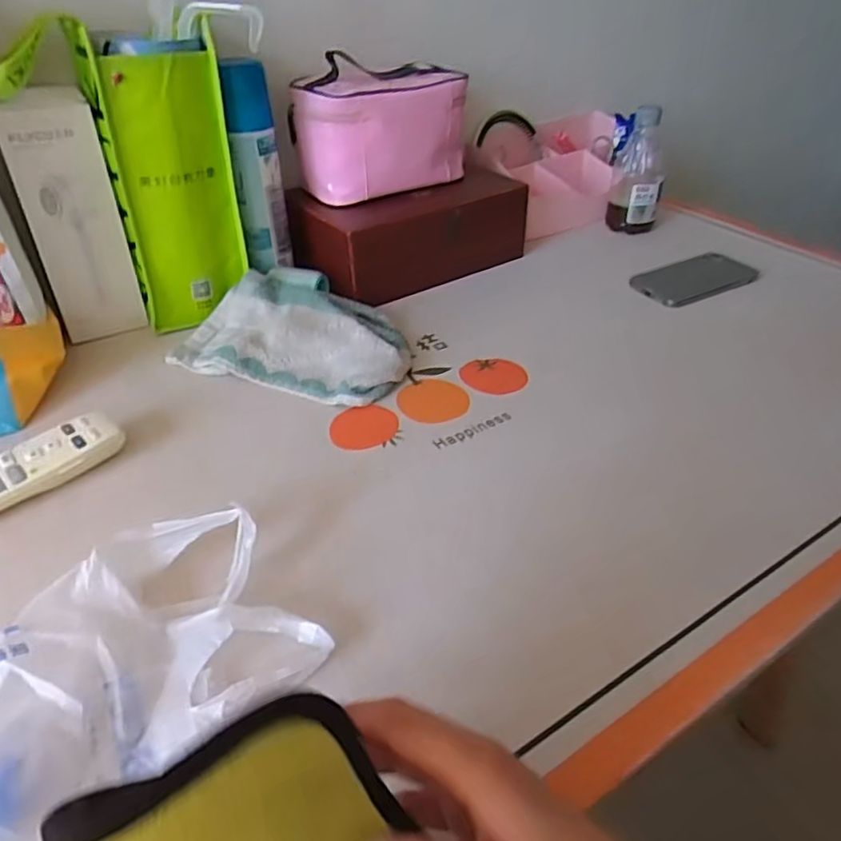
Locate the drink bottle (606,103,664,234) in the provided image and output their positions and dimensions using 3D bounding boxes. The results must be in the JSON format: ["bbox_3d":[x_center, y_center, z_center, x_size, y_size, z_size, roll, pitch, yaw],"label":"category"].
[{"bbox_3d":[0.283,-0.323,0.802,0.063,0.143,0.056,9,39,12],"label":"drink bottle"}]

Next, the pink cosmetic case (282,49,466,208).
[{"bbox_3d":[-0.043,-0.327,0.706,0.182,0.128,0.108,-25,44,-28],"label":"pink cosmetic case"}]

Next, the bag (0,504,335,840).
[{"bbox_3d":[-0.184,0.140,0.342,0.232,0.038,0.150,-23,47,-27],"label":"bag"}]

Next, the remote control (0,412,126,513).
[{"bbox_3d":[-0.304,0.041,0.466,0.150,0.021,0.047,-31,51,-33],"label":"remote control"}]

